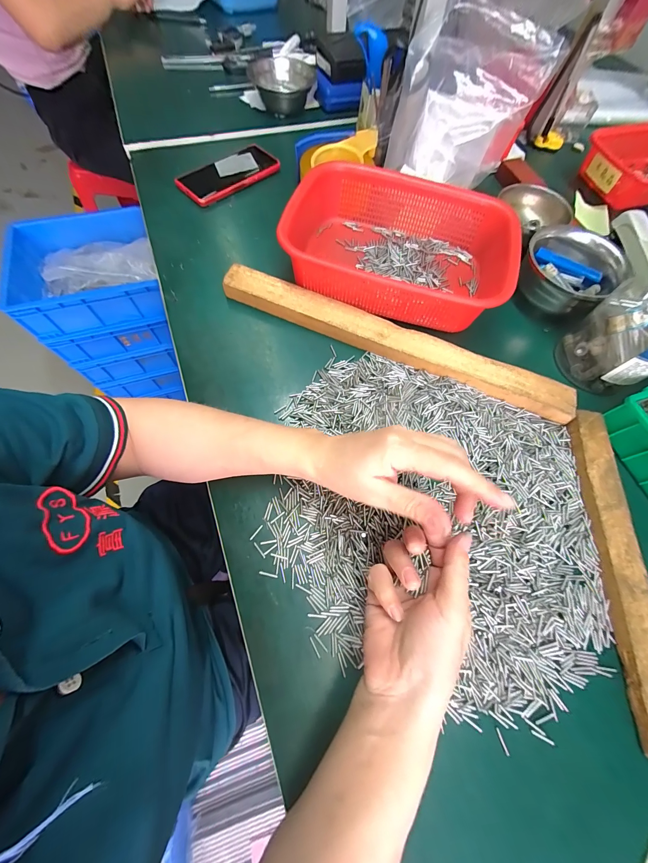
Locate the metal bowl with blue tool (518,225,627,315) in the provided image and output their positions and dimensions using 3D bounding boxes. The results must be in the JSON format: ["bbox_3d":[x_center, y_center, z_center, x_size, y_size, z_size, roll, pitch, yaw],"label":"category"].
[{"bbox_3d":[0.321,-0.212,0.409,0.117,0.058,0.096,40,72,13],"label":"metal bowl with blue tool"}]

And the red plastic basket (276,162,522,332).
[{"bbox_3d":[0.095,-0.248,0.407,0.268,0.070,0.198,14,69,4],"label":"red plastic basket"}]

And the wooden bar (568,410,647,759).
[{"bbox_3d":[0.287,0.119,0.296,0.034,0.015,0.299,7,68,1],"label":"wooden bar"}]

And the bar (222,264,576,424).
[{"bbox_3d":[0.083,-0.116,0.380,0.441,0.020,0.042,22,69,7],"label":"bar"}]

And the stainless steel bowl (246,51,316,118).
[{"bbox_3d":[-0.081,-0.663,0.592,0.130,0.057,0.131,-2,67,-4],"label":"stainless steel bowl"}]

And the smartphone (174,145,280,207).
[{"bbox_3d":[-0.159,-0.434,0.514,0.168,0.013,0.081,-37,74,-15],"label":"smartphone"}]

